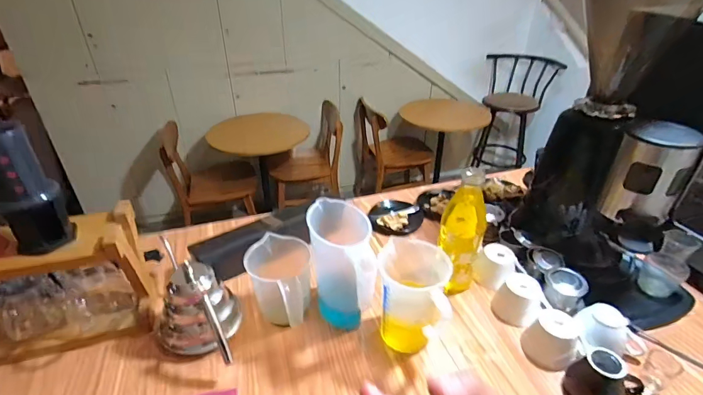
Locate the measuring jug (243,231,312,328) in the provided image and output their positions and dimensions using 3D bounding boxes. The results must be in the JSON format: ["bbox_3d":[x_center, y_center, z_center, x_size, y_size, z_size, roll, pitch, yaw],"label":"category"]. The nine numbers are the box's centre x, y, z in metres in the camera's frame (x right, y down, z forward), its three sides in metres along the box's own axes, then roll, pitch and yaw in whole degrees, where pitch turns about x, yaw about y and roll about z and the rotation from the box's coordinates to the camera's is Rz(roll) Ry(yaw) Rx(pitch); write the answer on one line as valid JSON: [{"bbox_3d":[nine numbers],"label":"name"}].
[{"bbox_3d":[-0.129,0.166,0.698,0.111,0.144,0.169,-7,33,-12],"label":"measuring jug"}]

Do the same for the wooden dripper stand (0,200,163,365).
[{"bbox_3d":[-0.593,0.170,0.635,0.456,0.213,0.120,-11,33,-17],"label":"wooden dripper stand"}]

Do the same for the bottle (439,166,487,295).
[{"bbox_3d":[0.216,0.072,0.746,0.076,0.257,0.070,25,39,34],"label":"bottle"}]

